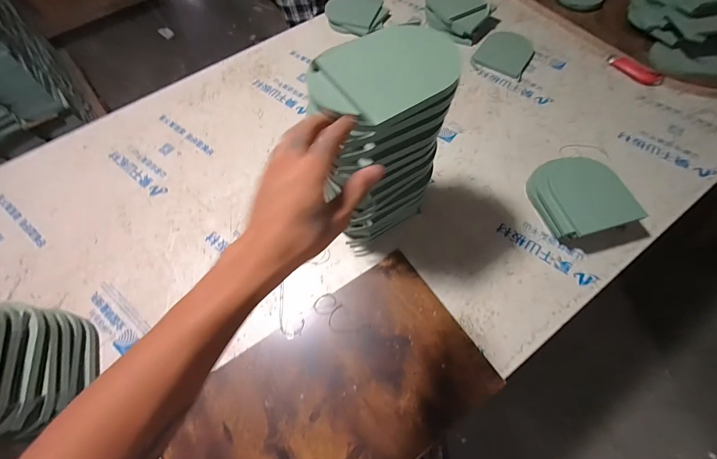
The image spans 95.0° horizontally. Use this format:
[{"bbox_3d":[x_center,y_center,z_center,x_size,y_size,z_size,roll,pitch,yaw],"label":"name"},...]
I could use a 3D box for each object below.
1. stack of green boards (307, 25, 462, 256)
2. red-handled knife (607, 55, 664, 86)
[{"bbox_3d":[0.035,-0.122,0.587,0.194,0.414,0.142,-26,61,-14],"label":"stack of green boards"},{"bbox_3d":[0.788,-0.457,0.938,0.044,0.022,0.151,-37,69,-14],"label":"red-handled knife"}]

